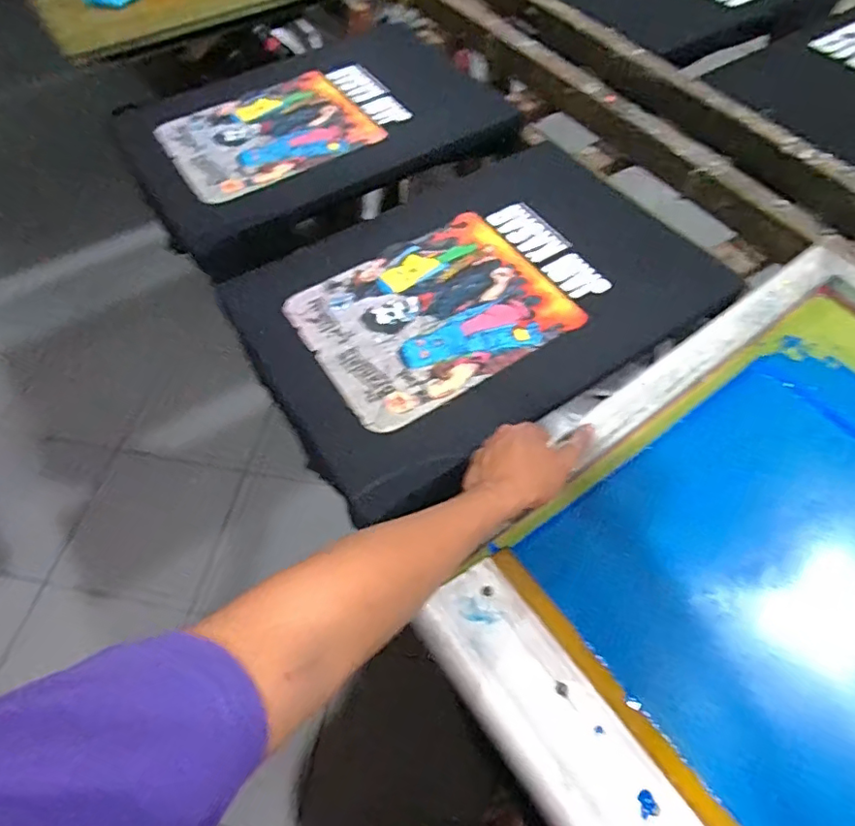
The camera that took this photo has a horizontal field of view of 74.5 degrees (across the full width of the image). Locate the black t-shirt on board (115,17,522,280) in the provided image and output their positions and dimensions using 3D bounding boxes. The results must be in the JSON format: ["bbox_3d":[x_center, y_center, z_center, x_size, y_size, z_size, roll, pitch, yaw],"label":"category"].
[{"bbox_3d":[-0.202,-0.497,1.007,0.605,0.129,0.344,-24,60,-14],"label":"black t-shirt on board"}]

